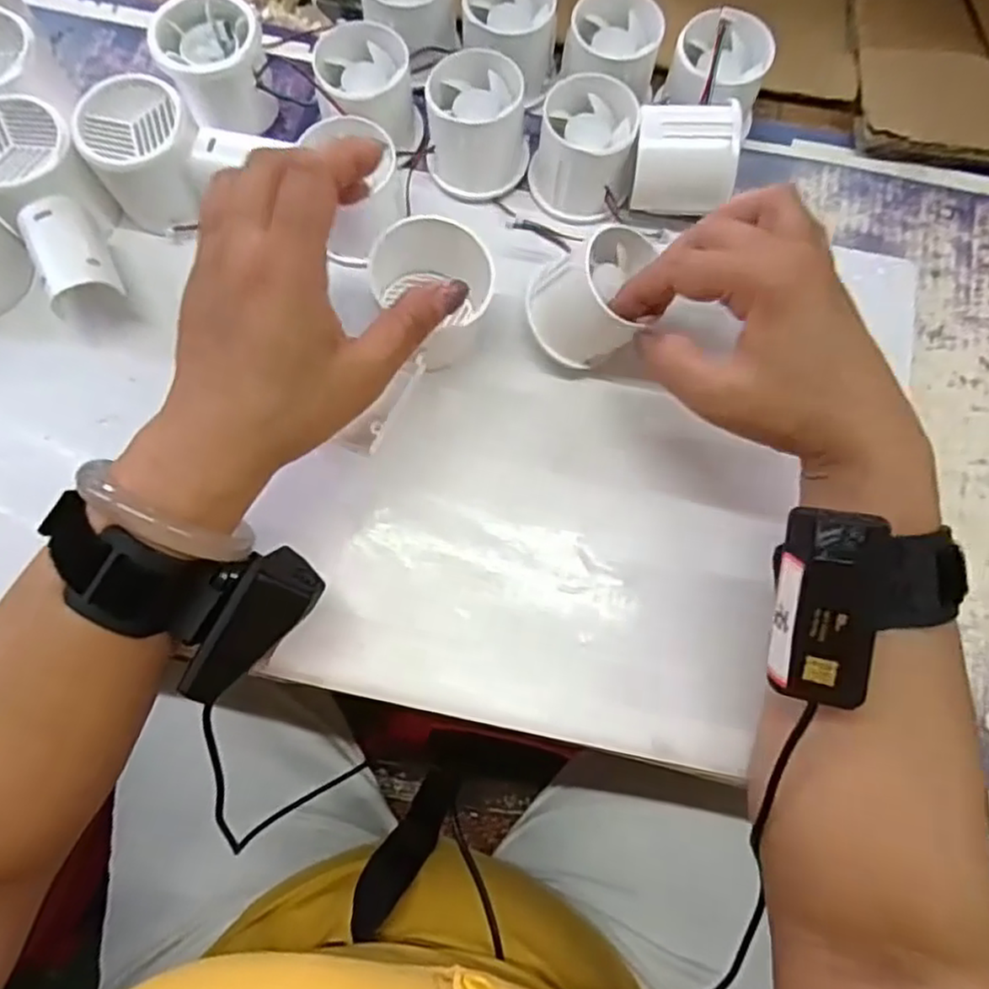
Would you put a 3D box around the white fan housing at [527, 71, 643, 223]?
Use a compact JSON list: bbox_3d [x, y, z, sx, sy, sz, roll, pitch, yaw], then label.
[{"bbox_3d":[0.049,-0.189,0.368,0.053,0.043,0.057,8,76,1],"label":"white fan housing"}]

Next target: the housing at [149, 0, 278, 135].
[{"bbox_3d":[-0.154,-0.237,0.378,0.056,0.054,0.053,-35,79,-9],"label":"housing"}]

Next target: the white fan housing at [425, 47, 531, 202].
[{"bbox_3d":[-0.009,-0.202,0.369,0.054,0.045,0.055,8,76,1],"label":"white fan housing"}]

